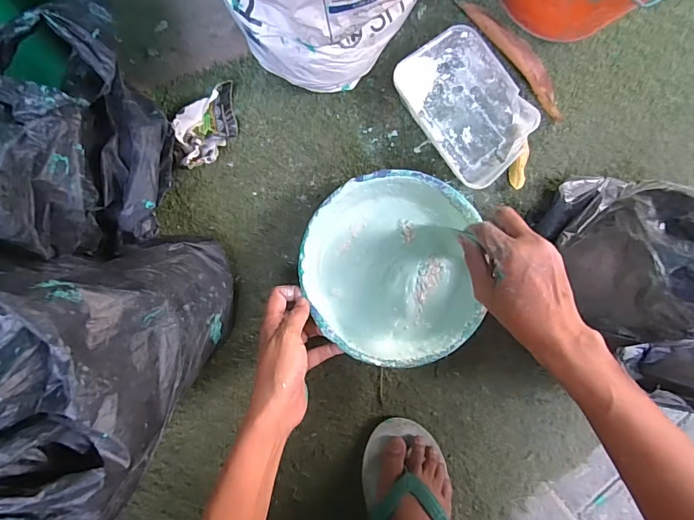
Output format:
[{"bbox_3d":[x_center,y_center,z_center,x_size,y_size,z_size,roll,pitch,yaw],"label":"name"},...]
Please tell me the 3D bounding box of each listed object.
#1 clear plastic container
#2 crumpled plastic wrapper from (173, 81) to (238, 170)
[{"bbox_3d":[0.138,-0.179,0.498,0.119,0.041,0.170,-41,93,-5],"label":"clear plastic container"},{"bbox_3d":[-0.148,-0.143,0.463,0.095,0.043,0.056,-44,93,-5],"label":"crumpled plastic wrapper"}]

